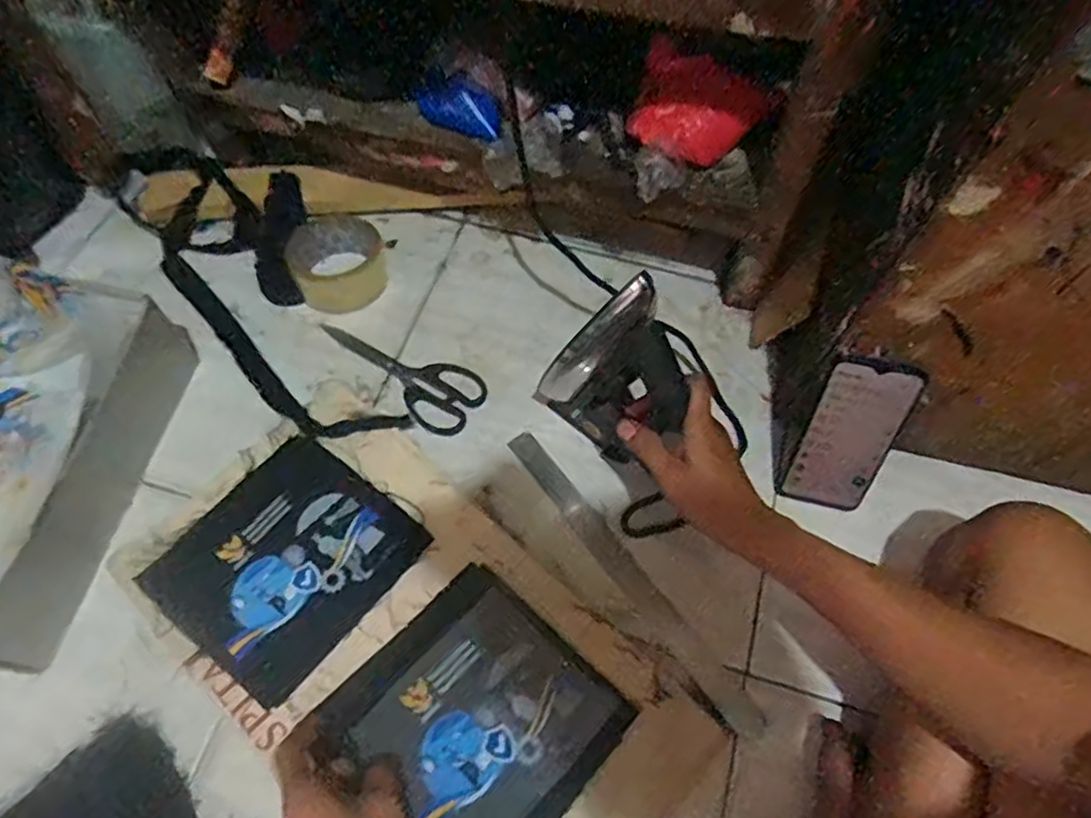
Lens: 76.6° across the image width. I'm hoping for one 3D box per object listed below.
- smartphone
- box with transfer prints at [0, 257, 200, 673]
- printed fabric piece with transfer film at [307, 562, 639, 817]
[{"bbox_3d":[0.255,0.025,0.586,0.068,0.172,0.007,25,45,19],"label":"smartphone"},{"bbox_3d":[-0.462,0.037,0.582,0.218,0.085,0.325,12,63,4],"label":"box with transfer prints"},{"bbox_3d":[-0.053,0.232,0.505,0.176,0.036,0.183,39,69,16],"label":"printed fabric piece with transfer film"}]

